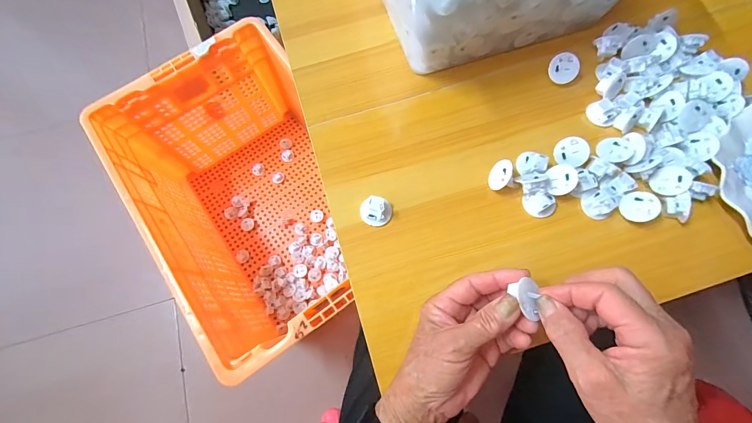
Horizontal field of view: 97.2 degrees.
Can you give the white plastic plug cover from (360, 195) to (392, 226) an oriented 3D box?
[{"bbox_3d":[0.000,0.000,0.349,0.032,0.013,0.029,14,75,6],"label":"white plastic plug cover"}]

